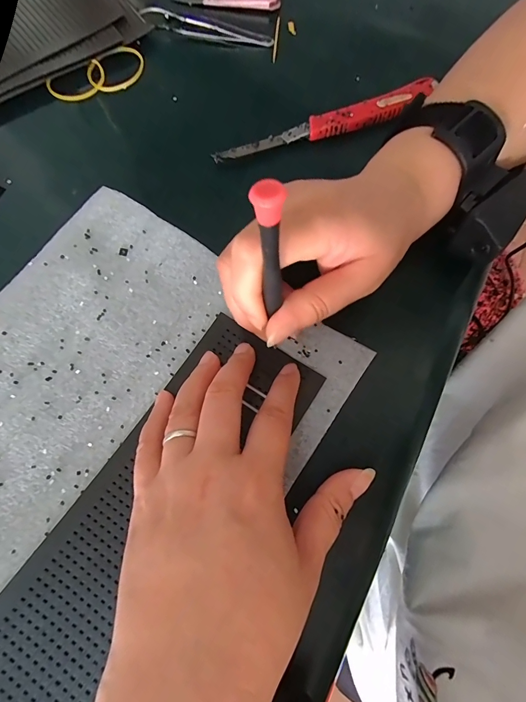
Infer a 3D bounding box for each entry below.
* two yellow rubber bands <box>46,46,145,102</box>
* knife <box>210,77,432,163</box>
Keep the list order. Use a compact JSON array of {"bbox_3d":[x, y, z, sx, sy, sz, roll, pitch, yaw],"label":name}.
[{"bbox_3d":[-0.141,-0.235,0.306,0.084,0.008,0.039,-33,74,-8],"label":"two yellow rubber bands"},{"bbox_3d":[0.049,-0.176,0.275,0.175,0.009,0.019,-21,75,-5],"label":"knife"}]

